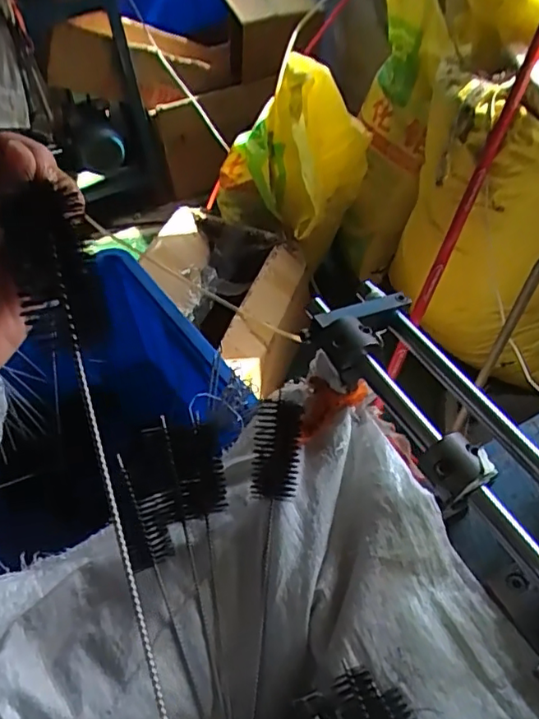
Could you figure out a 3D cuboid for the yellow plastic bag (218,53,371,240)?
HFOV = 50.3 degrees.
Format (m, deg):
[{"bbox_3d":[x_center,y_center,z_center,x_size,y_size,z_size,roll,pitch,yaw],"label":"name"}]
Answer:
[{"bbox_3d":[0.055,-0.539,1.412,0.316,0.278,0.361,27,57,25],"label":"yellow plastic bag"}]

